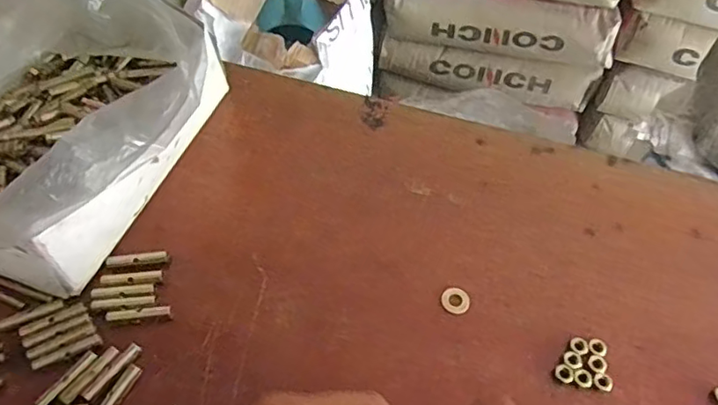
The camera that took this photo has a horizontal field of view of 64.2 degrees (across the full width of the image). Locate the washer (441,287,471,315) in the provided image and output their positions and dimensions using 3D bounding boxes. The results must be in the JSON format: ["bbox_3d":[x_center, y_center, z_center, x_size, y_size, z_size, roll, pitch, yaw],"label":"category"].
[{"bbox_3d":[0.060,0.060,0.352,0.017,0.004,0.017,1,57,-1],"label":"washer"}]

